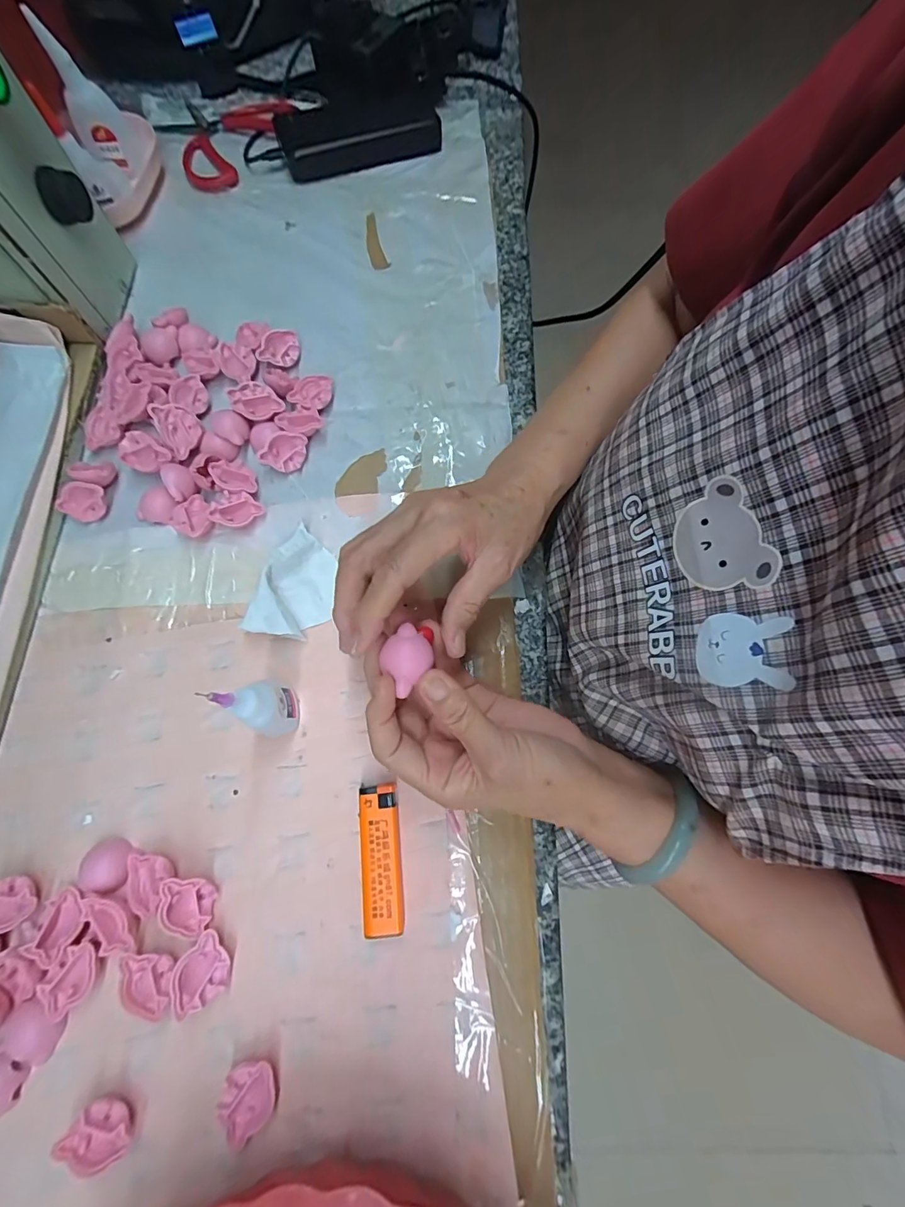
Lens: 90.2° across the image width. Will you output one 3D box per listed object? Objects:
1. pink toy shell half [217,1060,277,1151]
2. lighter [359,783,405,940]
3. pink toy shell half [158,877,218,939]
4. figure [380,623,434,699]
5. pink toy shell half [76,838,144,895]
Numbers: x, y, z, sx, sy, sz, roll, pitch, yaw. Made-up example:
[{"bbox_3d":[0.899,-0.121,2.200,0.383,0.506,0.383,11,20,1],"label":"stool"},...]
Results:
[{"bbox_3d":[-0.108,0.264,0.240,0.026,0.012,0.031,-13,74,-4],"label":"pink toy shell half"},{"bbox_3d":[-0.043,0.153,0.273,0.023,0.014,0.079,-6,74,-2],"label":"lighter"},{"bbox_3d":[-0.155,0.176,0.263,0.029,0.011,0.031,16,77,-31],"label":"pink toy shell half"},{"bbox_3d":[-0.023,0.028,0.245,0.025,0.020,0.036,38,77,11],"label":"figure"},{"bbox_3d":[-0.210,0.158,0.274,0.030,0.009,0.027,23,75,7],"label":"pink toy shell half"}]

